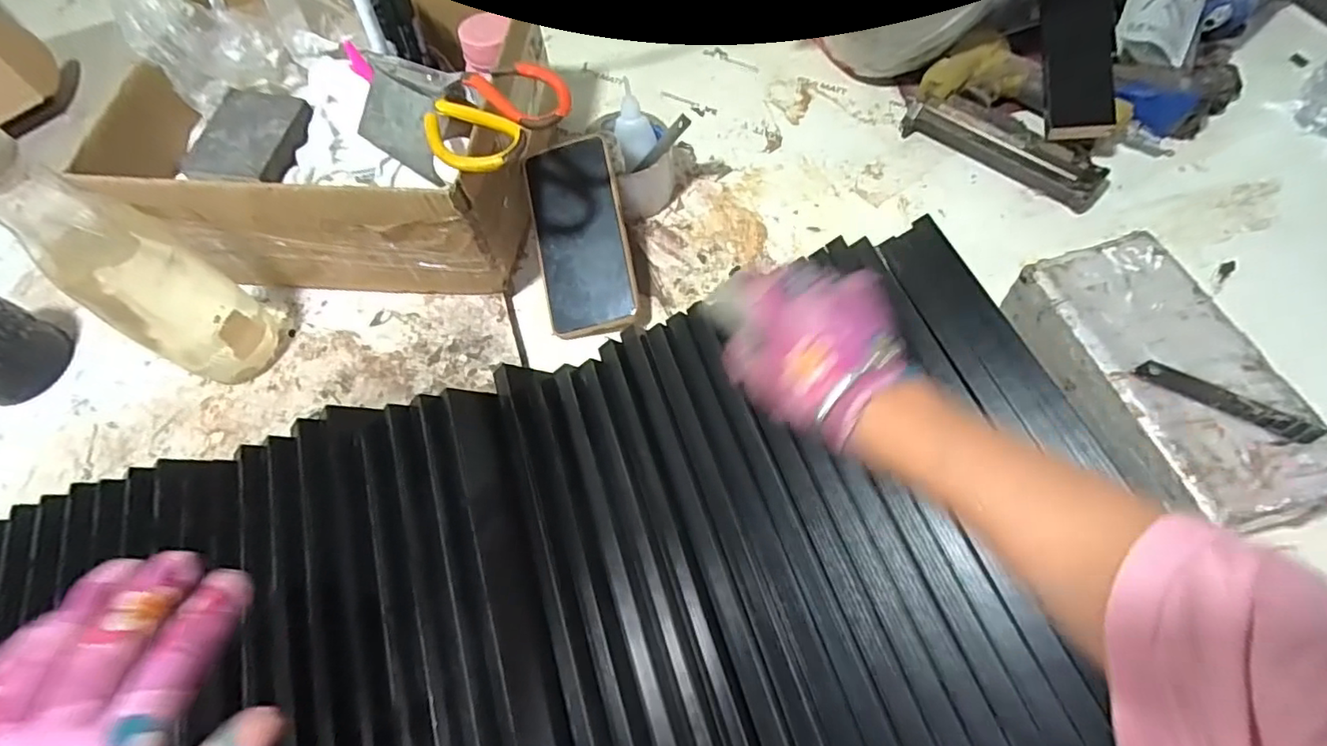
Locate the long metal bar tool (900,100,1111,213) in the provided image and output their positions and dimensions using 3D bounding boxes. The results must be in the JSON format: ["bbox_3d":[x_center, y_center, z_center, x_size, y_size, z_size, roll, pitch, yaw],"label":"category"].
[{"bbox_3d":[0.315,-0.206,0.554,0.185,0.032,0.040,34,69,20],"label":"long metal bar tool"}]

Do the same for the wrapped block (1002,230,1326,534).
[{"bbox_3d":[0.339,0.008,0.412,0.100,0.068,0.203,-14,63,-2],"label":"wrapped block"}]

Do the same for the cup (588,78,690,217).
[{"bbox_3d":[-0.018,-0.207,0.545,0.076,0.082,0.088,-22,63,-8],"label":"cup"}]

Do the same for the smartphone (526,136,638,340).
[{"bbox_3d":[-0.071,-0.118,0.508,0.078,0.012,0.169,-12,83,12],"label":"smartphone"}]

